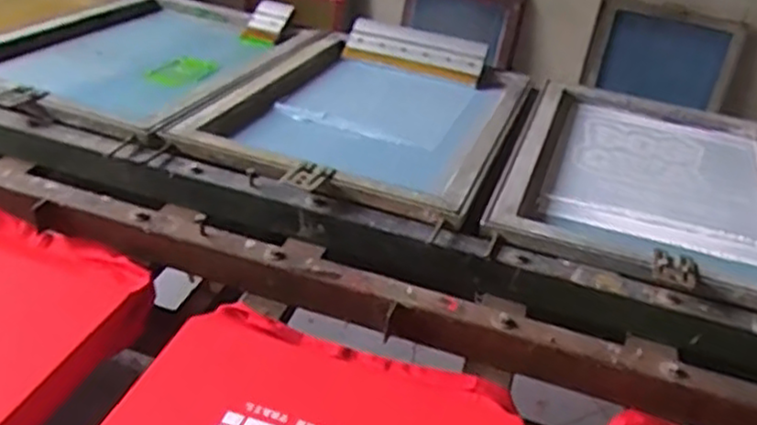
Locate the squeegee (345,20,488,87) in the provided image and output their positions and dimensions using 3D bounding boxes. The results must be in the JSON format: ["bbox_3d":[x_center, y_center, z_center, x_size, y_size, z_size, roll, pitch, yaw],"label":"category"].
[{"bbox_3d":[0.080,-0.348,1.515,0.293,0.043,0.146,12,35,10],"label":"squeegee"}]

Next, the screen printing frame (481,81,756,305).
[{"bbox_3d":[0.474,-0.069,1.186,0.483,0.036,0.654,15,35,14],"label":"screen printing frame"}]

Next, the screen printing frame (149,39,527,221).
[{"bbox_3d":[-0.003,-0.190,1.282,0.474,0.054,0.644,15,35,14],"label":"screen printing frame"}]

